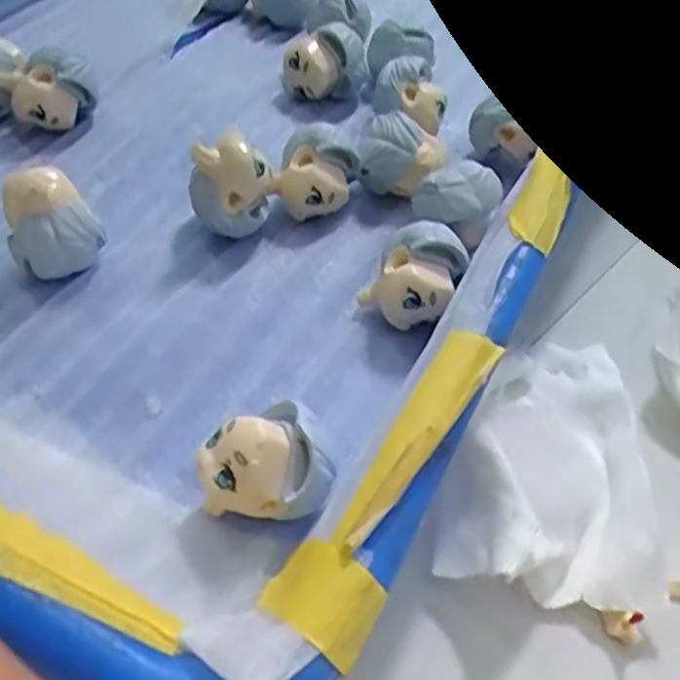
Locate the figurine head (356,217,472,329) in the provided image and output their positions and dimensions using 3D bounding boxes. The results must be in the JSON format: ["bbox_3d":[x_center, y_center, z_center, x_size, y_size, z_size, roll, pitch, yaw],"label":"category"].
[{"bbox_3d":[0.019,-0.017,0.186,0.022,0.022,0.023,1,52,-1],"label":"figurine head"}]

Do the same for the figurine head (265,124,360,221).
[{"bbox_3d":[-0.007,-0.048,0.208,0.024,0.023,0.017,6,51,1],"label":"figurine head"}]

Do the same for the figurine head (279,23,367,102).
[{"bbox_3d":[-0.005,-0.094,0.247,0.028,0.023,0.017,7,52,3],"label":"figurine head"}]

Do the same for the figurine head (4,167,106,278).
[{"bbox_3d":[-0.076,-0.030,0.189,0.022,0.026,0.018,-30,59,-22],"label":"figurine head"}]

